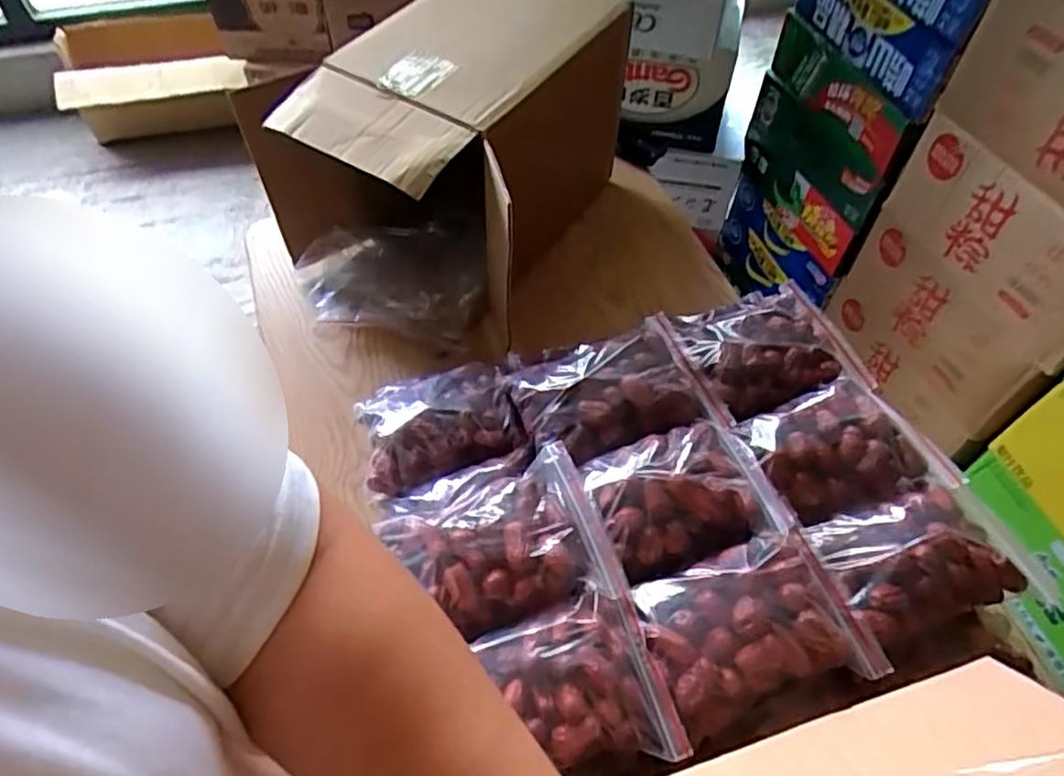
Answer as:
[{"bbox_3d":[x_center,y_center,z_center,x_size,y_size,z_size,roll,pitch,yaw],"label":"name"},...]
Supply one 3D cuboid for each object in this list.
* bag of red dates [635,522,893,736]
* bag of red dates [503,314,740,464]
[{"bbox_3d":[0.158,0.175,0.489,0.153,0.058,0.104,-13,56,-11],"label":"bag of red dates"},{"bbox_3d":[0.073,-0.001,0.599,0.171,0.047,0.127,-13,56,-11],"label":"bag of red dates"}]

